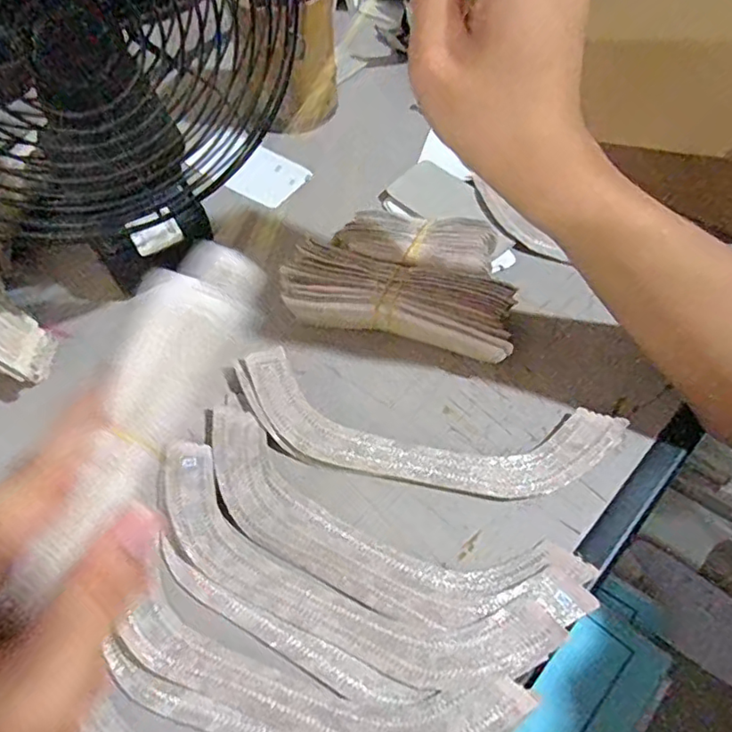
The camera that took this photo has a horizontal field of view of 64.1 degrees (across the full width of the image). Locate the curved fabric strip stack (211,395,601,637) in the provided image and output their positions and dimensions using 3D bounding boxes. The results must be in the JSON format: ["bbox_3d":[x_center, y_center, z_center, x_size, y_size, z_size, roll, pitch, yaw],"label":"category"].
[{"bbox_3d":[0.002,0.086,0.304,0.218,0.006,0.066,22,59,14],"label":"curved fabric strip stack"}]

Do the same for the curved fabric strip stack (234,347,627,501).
[{"bbox_3d":[0.031,0.036,0.333,0.220,0.017,0.061,9,57,6],"label":"curved fabric strip stack"}]

